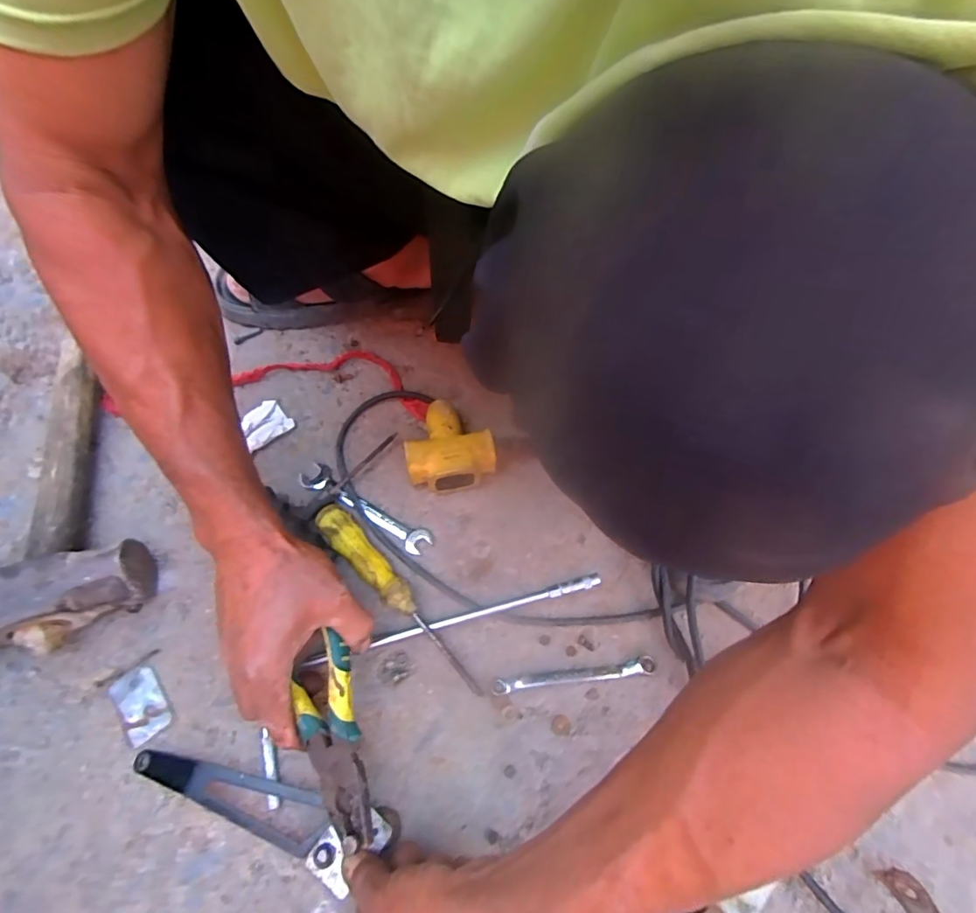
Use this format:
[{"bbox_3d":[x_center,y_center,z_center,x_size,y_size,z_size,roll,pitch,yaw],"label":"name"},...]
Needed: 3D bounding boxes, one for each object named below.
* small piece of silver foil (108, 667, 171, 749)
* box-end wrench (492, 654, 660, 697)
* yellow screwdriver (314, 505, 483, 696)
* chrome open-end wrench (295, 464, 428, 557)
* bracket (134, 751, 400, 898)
[{"bbox_3d":[-0.270,0.193,0.397,0.031,0.005,0.053,-31,69,-17],"label":"small piece of silver foil"},{"bbox_3d":[0.072,0.182,0.425,0.136,0.009,0.013,-5,63,-6],"label":"box-end wrench"},{"bbox_3d":[-0.079,0.117,0.430,0.027,0.027,0.199,-39,71,-20],"label":"yellow screwdriver"},{"bbox_3d":[-0.115,0.047,0.477,0.136,0.008,0.026,30,65,12],"label":"chrome open-end wrench"},{"bbox_3d":[-0.163,0.251,0.365,0.195,0.024,0.048,15,63,7],"label":"bracket"}]

